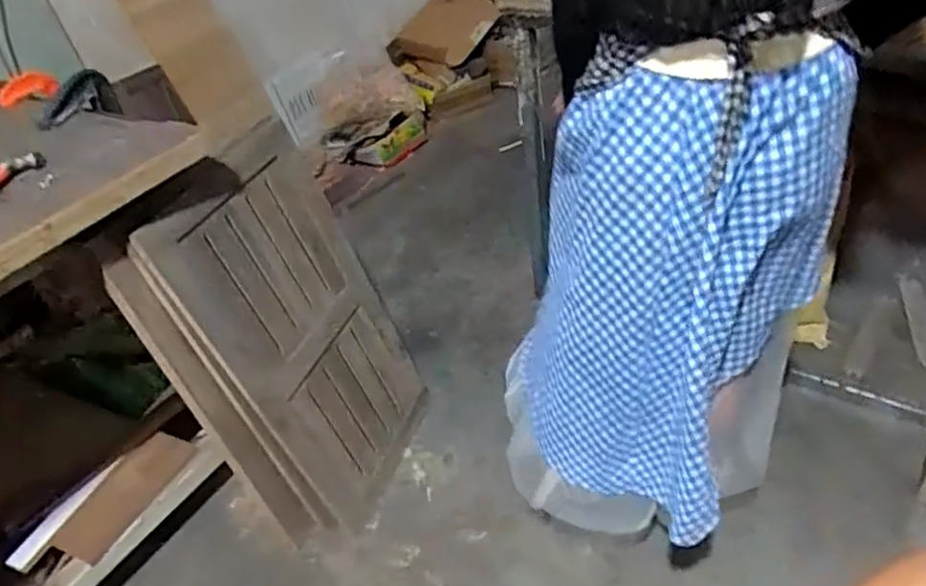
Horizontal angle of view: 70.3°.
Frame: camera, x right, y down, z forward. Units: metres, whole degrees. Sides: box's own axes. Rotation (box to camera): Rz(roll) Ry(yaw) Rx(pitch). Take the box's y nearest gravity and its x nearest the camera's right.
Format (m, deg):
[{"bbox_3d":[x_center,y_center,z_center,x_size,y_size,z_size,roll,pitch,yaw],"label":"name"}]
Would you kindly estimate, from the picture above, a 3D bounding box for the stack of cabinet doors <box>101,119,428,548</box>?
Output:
[{"bbox_3d":[-0.317,0.106,1.282,0.134,0.769,0.458,6,42,35],"label":"stack of cabinet doors"}]

